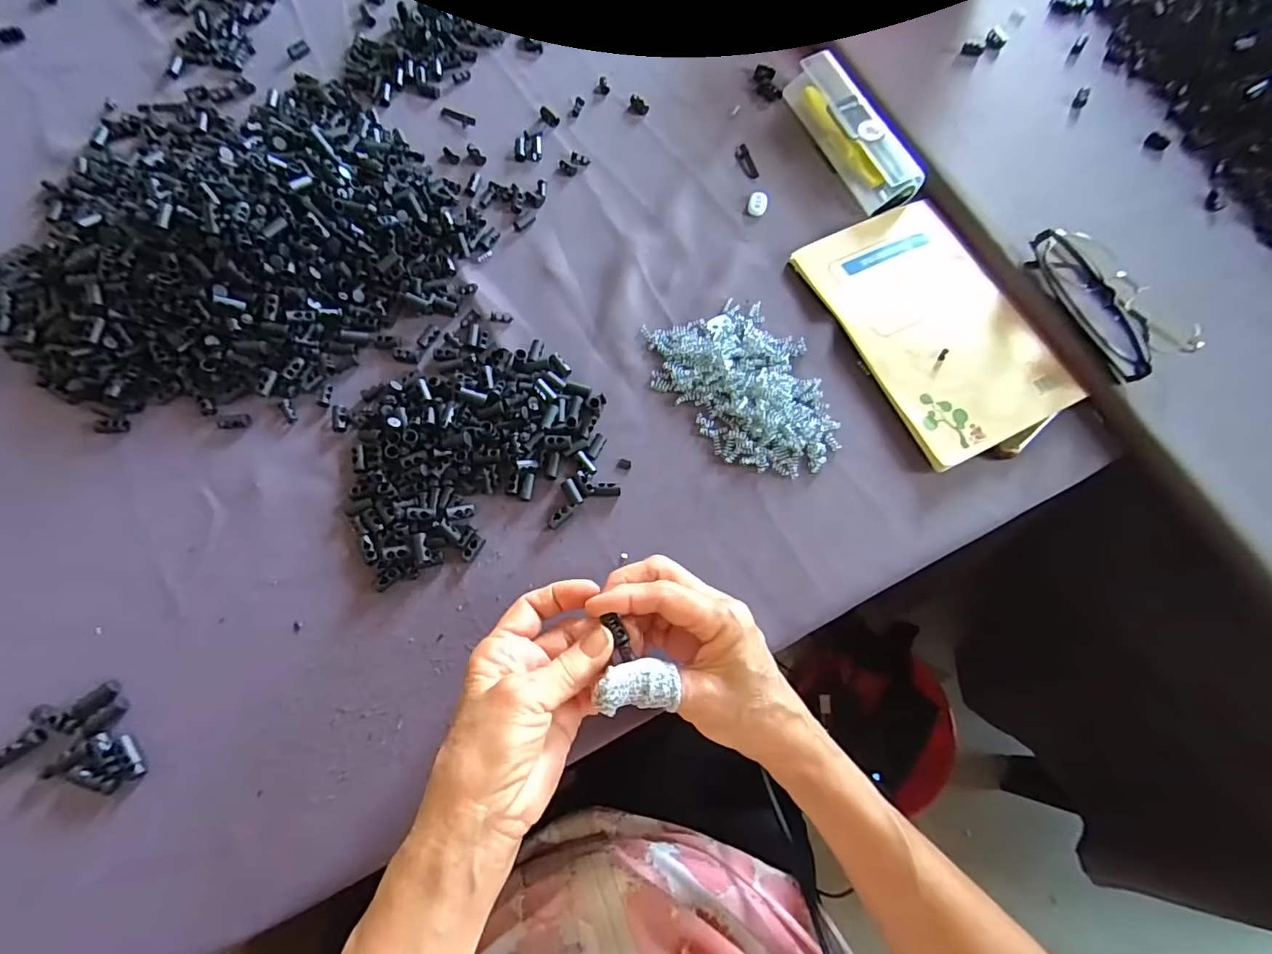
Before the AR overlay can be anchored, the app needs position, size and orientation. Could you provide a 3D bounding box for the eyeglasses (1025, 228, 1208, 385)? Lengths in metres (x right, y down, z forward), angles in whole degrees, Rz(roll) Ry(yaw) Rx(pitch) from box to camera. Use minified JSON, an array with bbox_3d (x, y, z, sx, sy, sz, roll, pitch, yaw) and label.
[{"bbox_3d":[0.359,-0.137,0.407,0.069,0.031,0.127,-21,73,-9],"label":"eyeglasses"}]

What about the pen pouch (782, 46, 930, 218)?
[{"bbox_3d":[0.186,-0.302,0.462,0.044,0.027,0.157,-26,74,-10],"label":"pen pouch"}]

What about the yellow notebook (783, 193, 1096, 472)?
[{"bbox_3d":[0.236,-0.124,0.414,0.146,0.006,0.205,-24,73,-10],"label":"yellow notebook"}]

